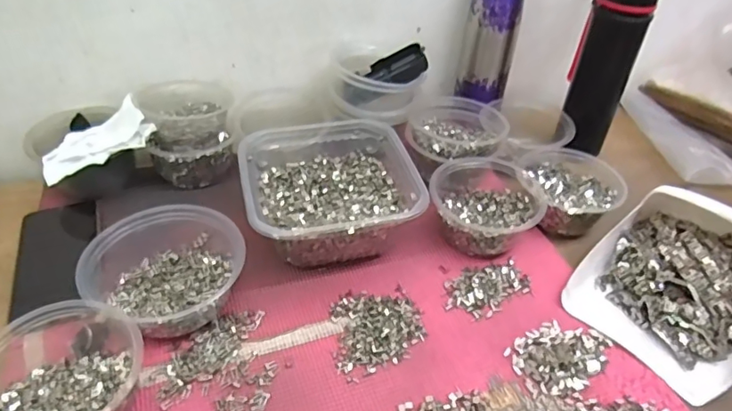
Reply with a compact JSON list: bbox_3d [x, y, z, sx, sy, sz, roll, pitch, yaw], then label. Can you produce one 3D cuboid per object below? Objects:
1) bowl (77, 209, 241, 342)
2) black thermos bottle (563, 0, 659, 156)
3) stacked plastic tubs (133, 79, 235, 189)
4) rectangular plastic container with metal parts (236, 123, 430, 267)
[{"bbox_3d":[-0.182,0.054,0.485,0.131,0.061,0.133,2,43,-2],"label":"bowl"},{"bbox_3d":[0.287,-0.179,0.628,0.069,0.227,0.061,18,43,18],"label":"black thermos bottle"},{"bbox_3d":[-0.209,-0.089,0.628,0.102,0.080,0.113,-14,45,-18],"label":"stacked plastic tubs"},{"bbox_3d":[-0.040,-0.011,0.559,0.168,0.071,0.161,-9,44,-13],"label":"rectangular plastic container with metal parts"}]

